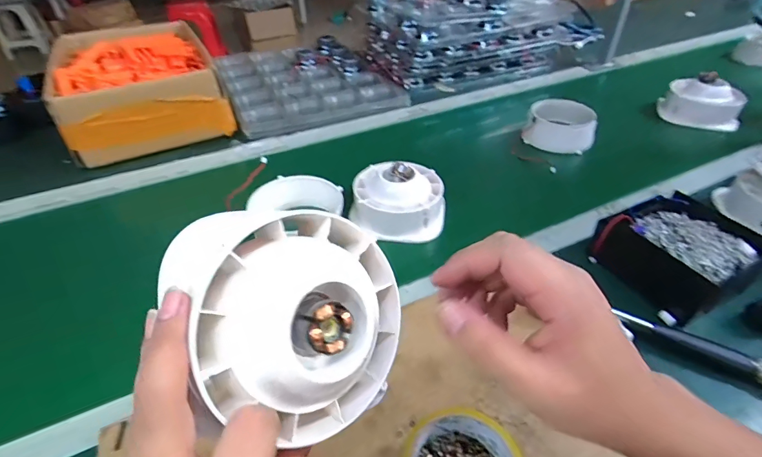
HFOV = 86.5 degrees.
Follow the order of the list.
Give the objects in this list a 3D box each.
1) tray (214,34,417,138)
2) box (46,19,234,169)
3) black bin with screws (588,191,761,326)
[{"bbox_3d":[-0.186,-0.363,0.980,0.366,0.042,0.446,-17,44,-18],"label":"tray"},{"bbox_3d":[-0.503,-0.307,0.841,0.265,0.121,0.413,-21,43,-22],"label":"box"},{"bbox_3d":[0.356,0.029,0.489,0.138,0.067,0.137,-17,42,-18],"label":"black bin with screws"}]

